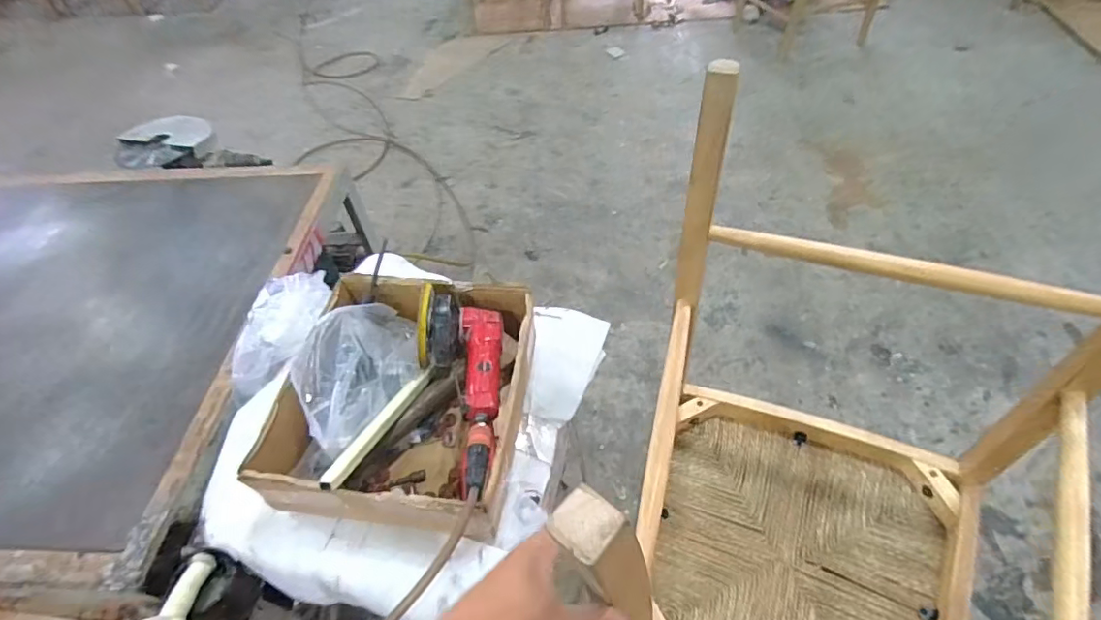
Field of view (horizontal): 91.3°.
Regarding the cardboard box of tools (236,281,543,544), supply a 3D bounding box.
[{"bbox_3d":[-0.182,0.115,0.715,0.289,0.164,0.319,5,50,10],"label":"cardboard box of tools"}]

